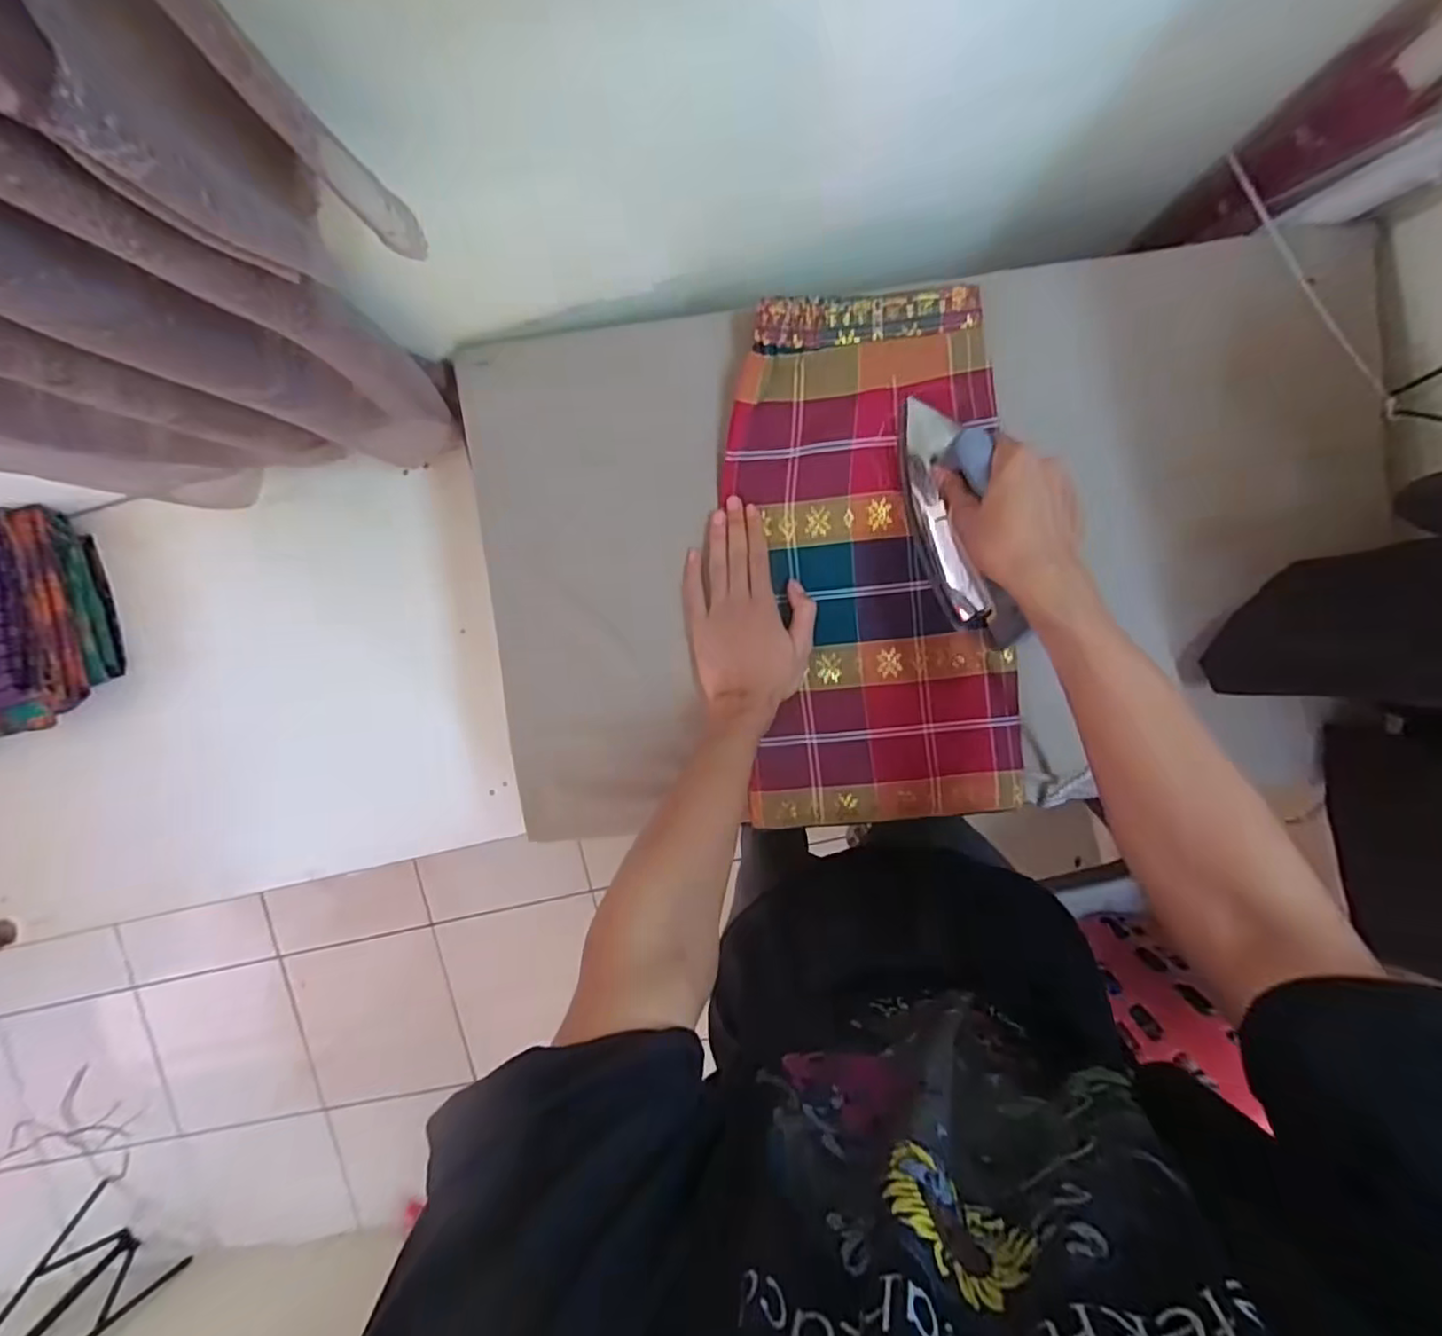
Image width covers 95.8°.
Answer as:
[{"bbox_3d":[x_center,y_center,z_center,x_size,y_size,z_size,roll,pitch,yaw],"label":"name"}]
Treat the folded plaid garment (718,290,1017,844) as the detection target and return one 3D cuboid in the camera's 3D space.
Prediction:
[{"bbox_3d":[0.135,-0.089,0.588,0.235,0.031,0.457,-5,94,6],"label":"folded plaid garment"}]

